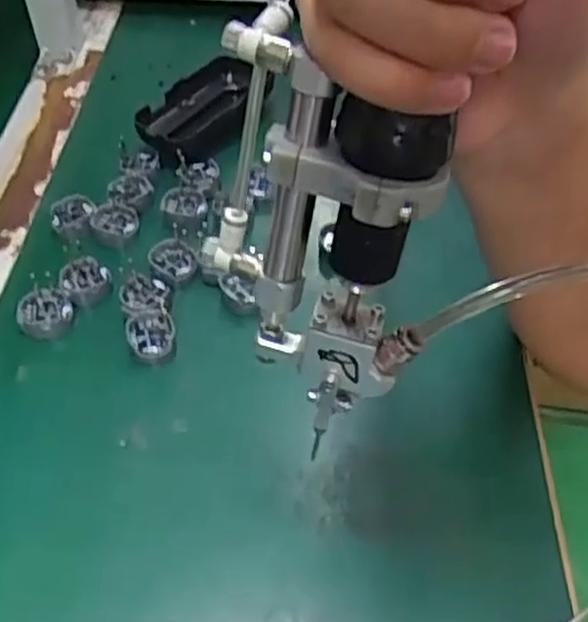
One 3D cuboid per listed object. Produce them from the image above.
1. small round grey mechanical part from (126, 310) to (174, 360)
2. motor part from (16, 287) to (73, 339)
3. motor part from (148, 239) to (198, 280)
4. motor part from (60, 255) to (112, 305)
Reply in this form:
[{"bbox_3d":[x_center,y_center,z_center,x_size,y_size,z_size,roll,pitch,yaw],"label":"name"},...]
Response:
[{"bbox_3d":[-0.076,0.015,0.400,0.025,0.012,0.029,-11,48,-6],"label":"small round grey mechanical part"},{"bbox_3d":[-0.138,0.001,0.412,0.028,0.014,0.026,-2,48,2],"label":"motor part"},{"bbox_3d":[-0.070,-0.028,0.432,0.028,0.012,0.022,28,55,26],"label":"motor part"},{"bbox_3d":[-0.120,-0.018,0.428,0.027,0.013,0.026,-2,48,2],"label":"motor part"}]

